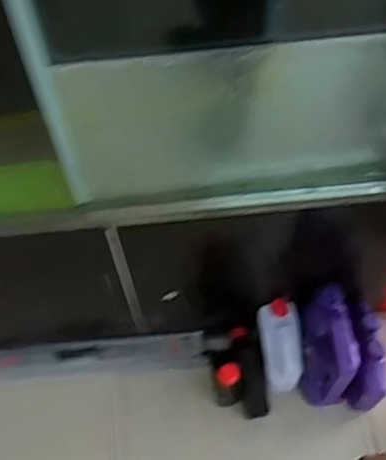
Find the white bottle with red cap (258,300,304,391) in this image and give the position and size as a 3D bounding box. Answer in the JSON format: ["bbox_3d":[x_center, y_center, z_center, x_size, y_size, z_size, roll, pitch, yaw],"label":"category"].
[{"bbox_3d":[0.201,0.263,1.275,0.085,0.053,0.202,-5,85,0],"label":"white bottle with red cap"}]

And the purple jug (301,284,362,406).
[{"bbox_3d":[0.302,0.266,1.265,0.103,0.213,0.208,0,61,3],"label":"purple jug"}]

